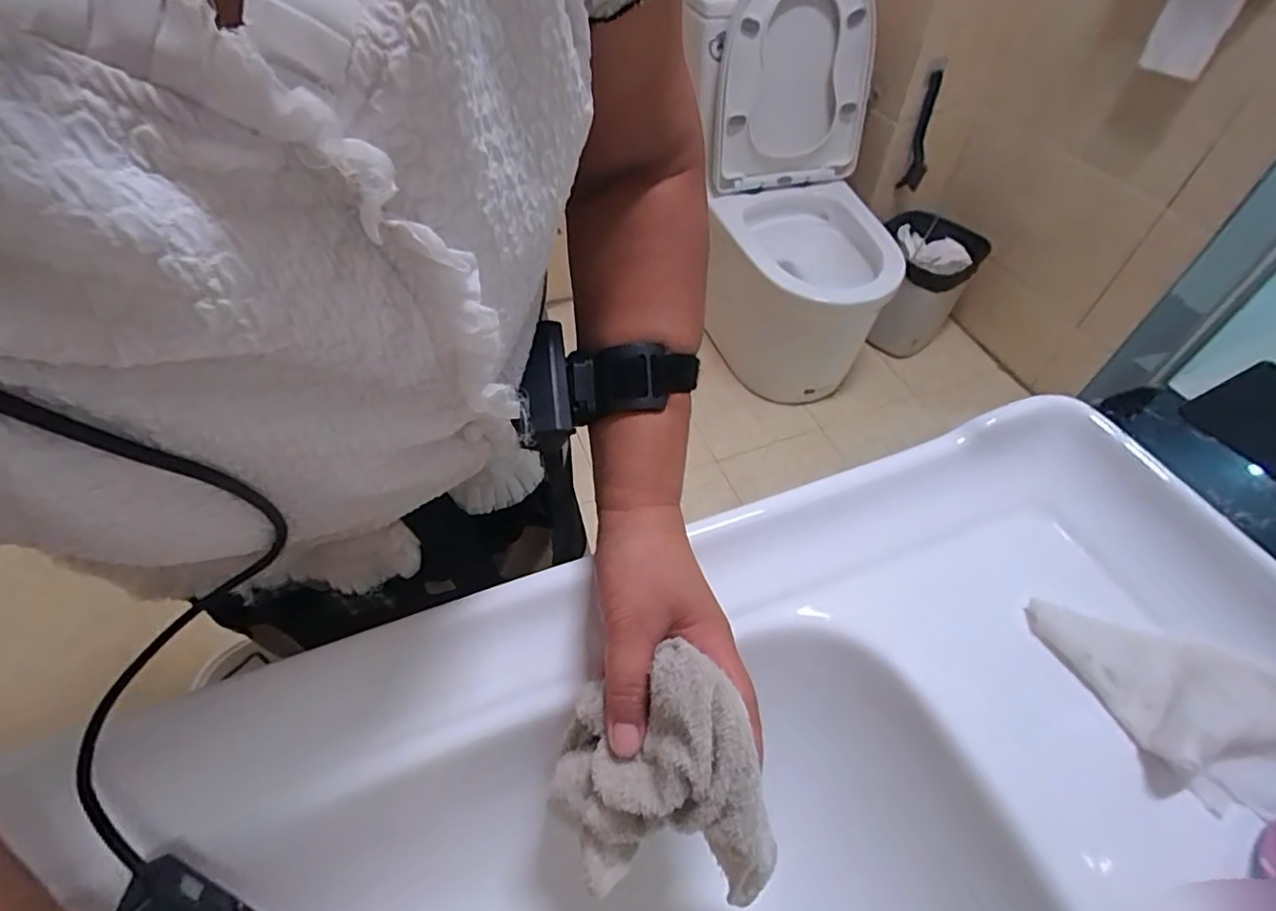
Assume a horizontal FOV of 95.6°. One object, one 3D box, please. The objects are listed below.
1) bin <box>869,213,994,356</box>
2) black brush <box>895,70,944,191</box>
[{"bbox_3d":[0.792,-0.479,1.663,0.261,0.272,0.252,27,57,20],"label":"bin"},{"bbox_3d":[0.743,-0.826,1.499,0.067,0.284,0.055,22,55,18],"label":"black brush"}]

